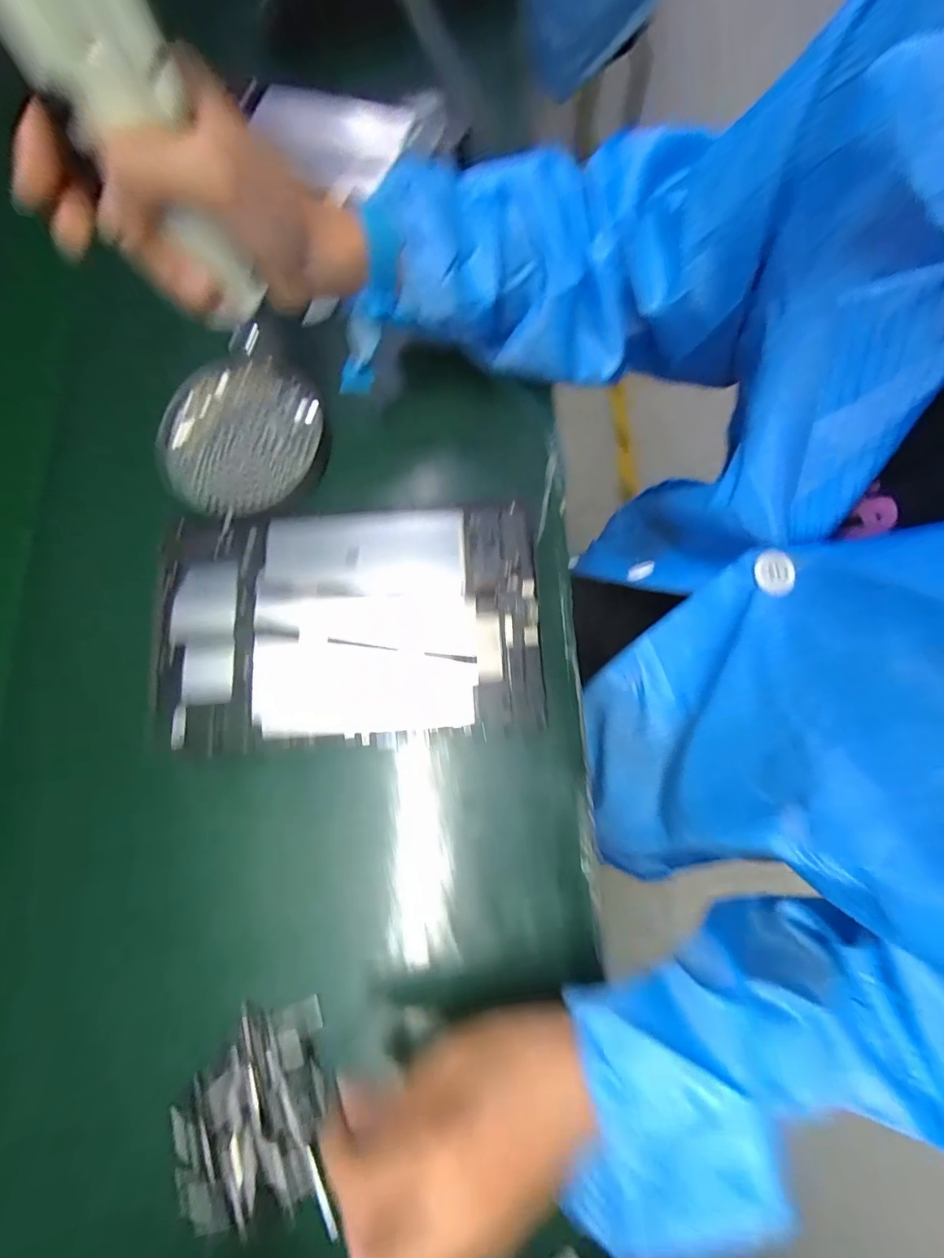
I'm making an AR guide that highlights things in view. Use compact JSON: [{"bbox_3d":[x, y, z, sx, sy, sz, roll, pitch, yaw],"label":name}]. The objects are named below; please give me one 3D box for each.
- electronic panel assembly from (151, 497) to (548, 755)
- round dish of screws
[{"bbox_3d":[-0.080,-0.004,0.313,0.240,0.022,0.148,-4,77,0],"label":"electronic panel assembly"},{"bbox_3d":[-0.170,-0.140,0.347,0.118,0.022,0.114,0,77,0],"label":"round dish of screws"}]

